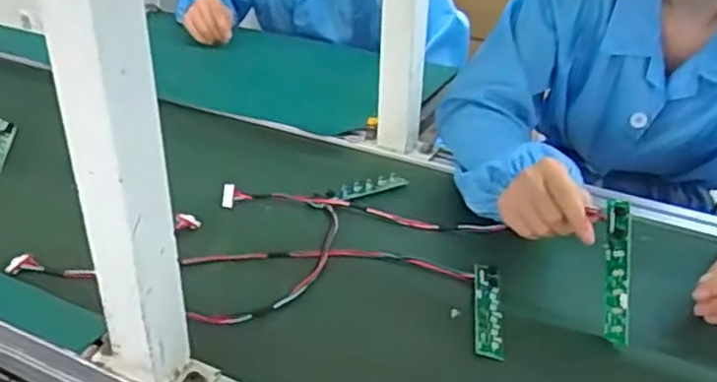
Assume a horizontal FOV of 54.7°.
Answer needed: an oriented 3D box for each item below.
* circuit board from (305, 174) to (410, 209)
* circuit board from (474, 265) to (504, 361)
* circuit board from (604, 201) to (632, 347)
[{"bbox_3d":[0.000,-0.002,0.764,0.119,0.006,0.024,-17,35,-29],"label":"circuit board"},{"bbox_3d":[0.113,0.100,0.601,0.023,0.010,0.119,5,31,6],"label":"circuit board"},{"bbox_3d":[0.210,0.067,0.559,0.021,0.118,0.008,6,14,41],"label":"circuit board"}]

